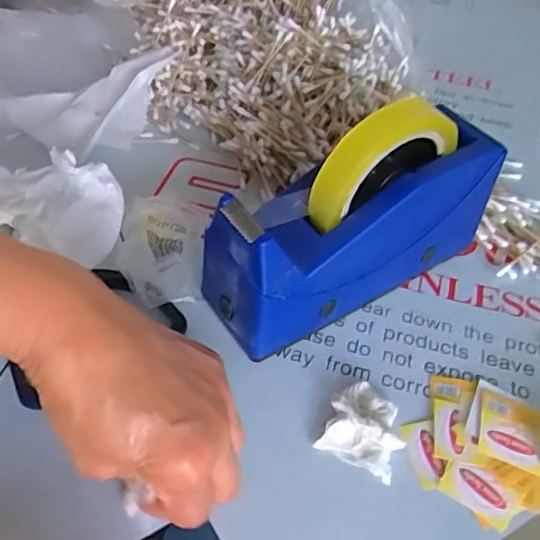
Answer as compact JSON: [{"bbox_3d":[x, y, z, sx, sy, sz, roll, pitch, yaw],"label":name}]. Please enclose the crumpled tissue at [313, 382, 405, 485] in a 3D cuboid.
[{"bbox_3d":[0.057,0.092,0.336,0.045,0.015,0.049,23,51,16],"label":"crumpled tissue"}]

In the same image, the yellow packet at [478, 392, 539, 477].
[{"bbox_3d":[0.147,0.097,0.343,0.038,0.004,0.046,18,50,11],"label":"yellow packet"}]

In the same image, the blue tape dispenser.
[{"bbox_3d":[0.059,-0.039,0.369,0.204,0.130,0.066,-25,55,-24],"label":"blue tape dispenser"}]

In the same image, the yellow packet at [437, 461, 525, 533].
[{"bbox_3d":[0.118,0.123,0.317,0.040,0.004,0.026,32,54,22],"label":"yellow packet"}]

